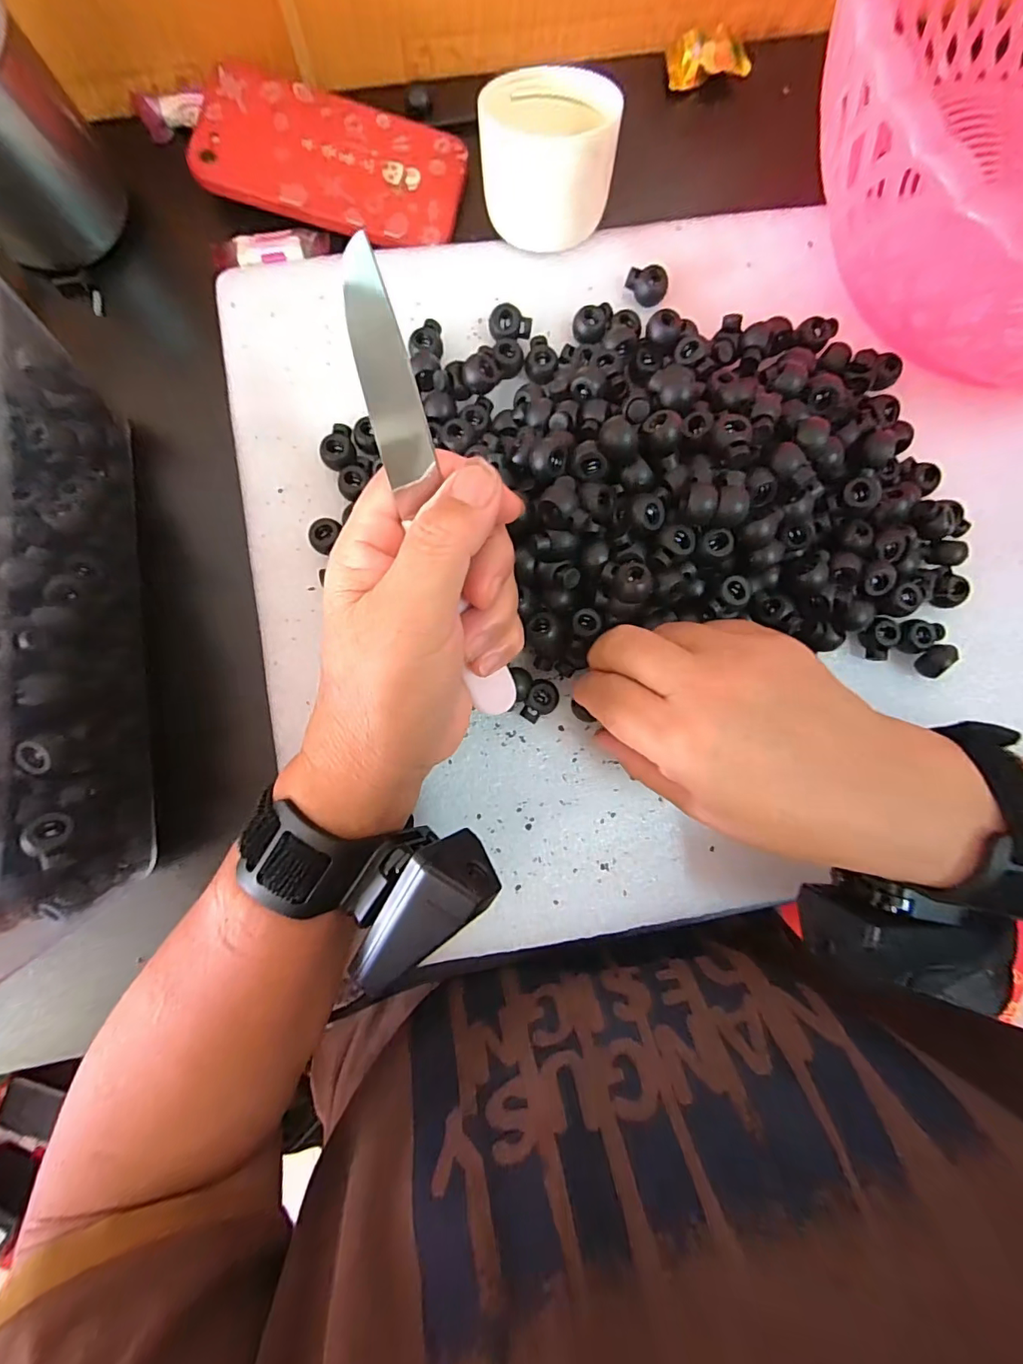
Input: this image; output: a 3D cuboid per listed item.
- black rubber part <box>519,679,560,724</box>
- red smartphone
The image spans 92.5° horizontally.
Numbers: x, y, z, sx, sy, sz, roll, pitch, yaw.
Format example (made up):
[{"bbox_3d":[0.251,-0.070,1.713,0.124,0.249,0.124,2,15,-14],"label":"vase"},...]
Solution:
[{"bbox_3d":[0.014,0.010,0.249,0.015,0.013,0.023,41,86,0],"label":"black rubber part"},{"bbox_3d":[-0.096,-0.283,0.265,0.136,0.011,0.073,16,87,-2],"label":"red smartphone"}]

